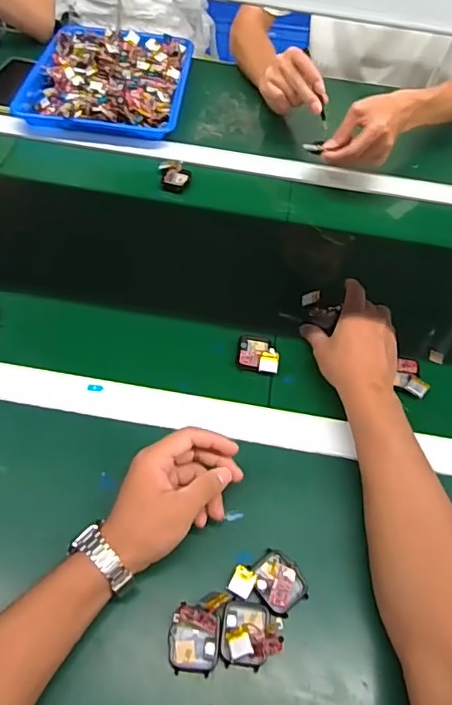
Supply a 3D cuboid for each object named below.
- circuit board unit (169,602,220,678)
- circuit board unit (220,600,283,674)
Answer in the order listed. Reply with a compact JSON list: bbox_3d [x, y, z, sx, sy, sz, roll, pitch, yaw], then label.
[{"bbox_3d":[-0.025,0.224,0.403,0.037,0.016,0.045,7,55,0],"label":"circuit board unit"},{"bbox_3d":[0.020,0.221,0.406,0.045,0.022,0.046,8,55,0],"label":"circuit board unit"}]

